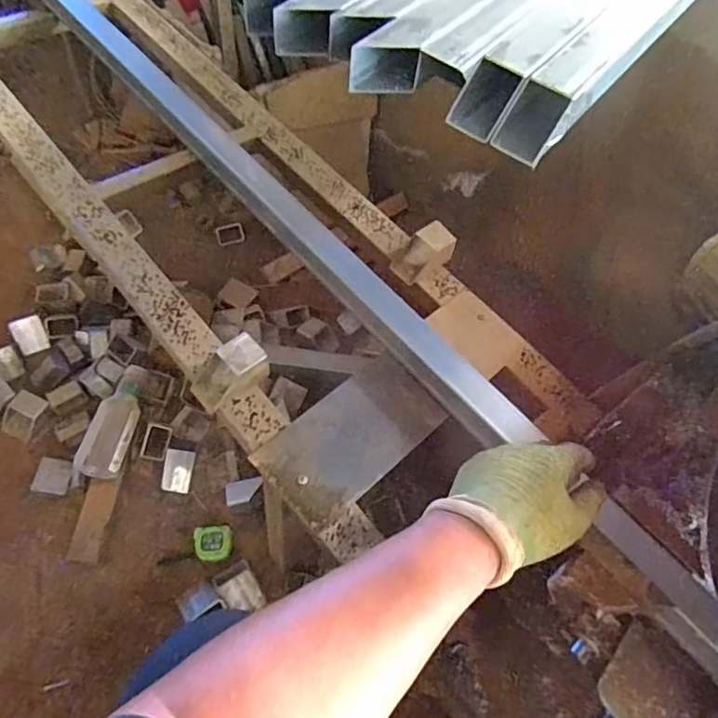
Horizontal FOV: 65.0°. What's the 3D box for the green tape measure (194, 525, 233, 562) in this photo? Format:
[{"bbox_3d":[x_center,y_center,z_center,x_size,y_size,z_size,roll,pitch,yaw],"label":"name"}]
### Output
[{"bbox_3d":[-0.240,0.304,0.926,0.062,0.024,0.054,4,59,-1],"label":"green tape measure"}]

